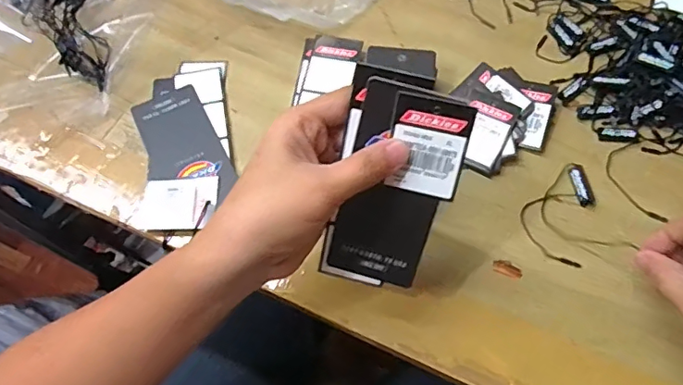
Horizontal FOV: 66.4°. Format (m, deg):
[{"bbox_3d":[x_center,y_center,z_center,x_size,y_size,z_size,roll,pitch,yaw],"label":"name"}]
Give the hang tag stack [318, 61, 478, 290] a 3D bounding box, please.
[{"bbox_3d":[0.025,0.000,0.269,0.058,0.116,0.008,19,27,10],"label":"hang tag stack"}]

